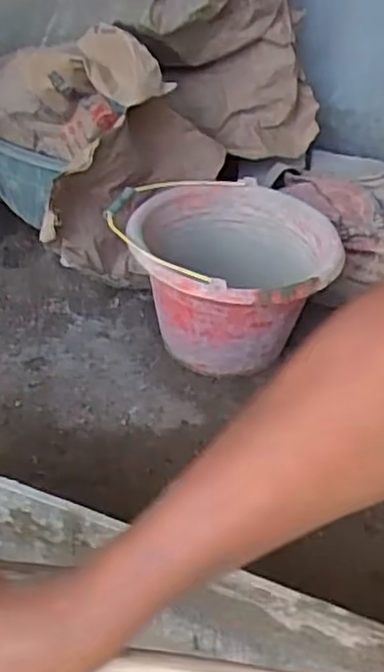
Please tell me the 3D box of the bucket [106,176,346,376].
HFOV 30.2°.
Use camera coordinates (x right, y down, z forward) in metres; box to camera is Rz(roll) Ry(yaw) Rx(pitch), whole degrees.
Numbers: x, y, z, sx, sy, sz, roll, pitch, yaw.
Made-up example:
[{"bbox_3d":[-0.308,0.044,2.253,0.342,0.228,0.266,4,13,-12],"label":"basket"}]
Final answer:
[{"bbox_3d":[0.045,-0.073,1.046,0.297,0.201,0.297,3,42,-3],"label":"bucket"}]

